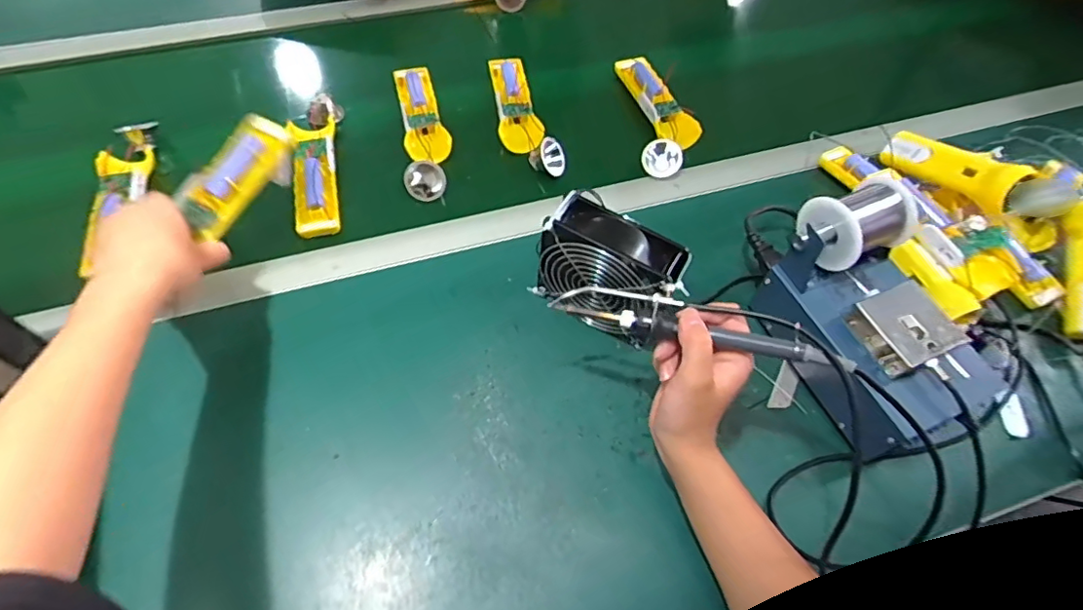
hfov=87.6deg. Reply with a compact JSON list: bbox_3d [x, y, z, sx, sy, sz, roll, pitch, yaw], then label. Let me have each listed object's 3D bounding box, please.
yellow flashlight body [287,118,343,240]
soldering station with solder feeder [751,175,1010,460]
[{"bbox_3d":[-0.255,-0.149,0.634,0.049,0.032,0.158,-11,61,-9],"label":"yellow flashlight body"},{"bbox_3d":[0.289,0.011,0.492,0.109,0.124,0.204,-17,61,-12],"label":"soldering station with solder feeder"}]

